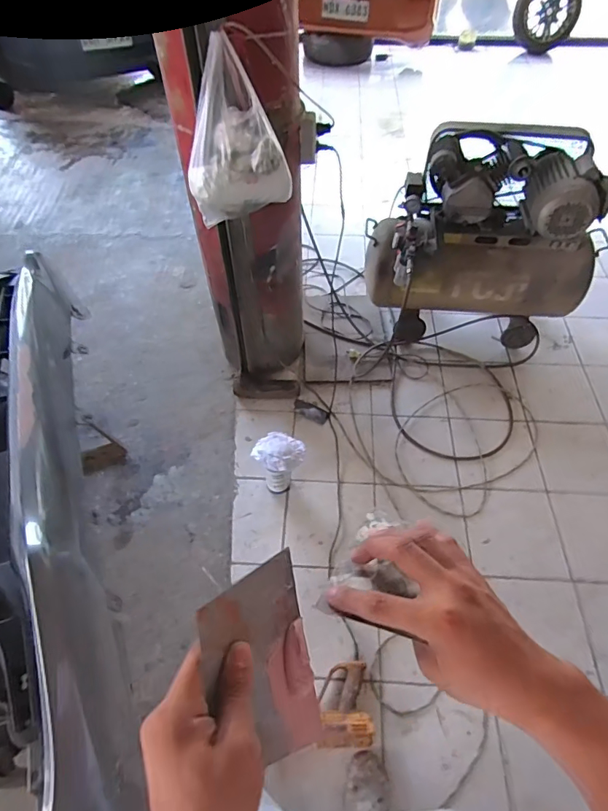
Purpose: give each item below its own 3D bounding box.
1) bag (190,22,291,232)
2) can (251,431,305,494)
[{"bbox_3d":[-0.172,-0.647,1.146,0.257,0.336,0.122,-18,56,-13],"label":"bag"},{"bbox_3d":[-0.080,0.204,1.546,0.148,0.226,0.148,0,54,0],"label":"can"}]

